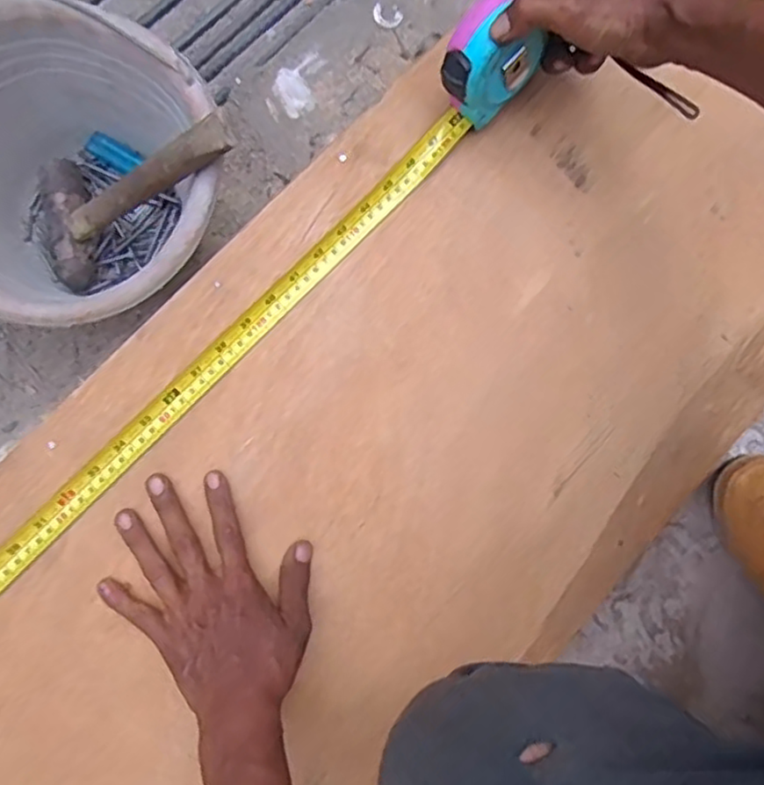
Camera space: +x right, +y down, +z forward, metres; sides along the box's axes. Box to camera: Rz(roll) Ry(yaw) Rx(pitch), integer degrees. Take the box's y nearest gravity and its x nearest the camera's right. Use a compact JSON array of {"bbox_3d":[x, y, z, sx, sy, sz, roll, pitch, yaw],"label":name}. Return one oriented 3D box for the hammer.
[{"bbox_3d":[-0.213,-0.174,0.559,0.256,0.042,0.124,-11,75,38],"label":"hammer"}]

